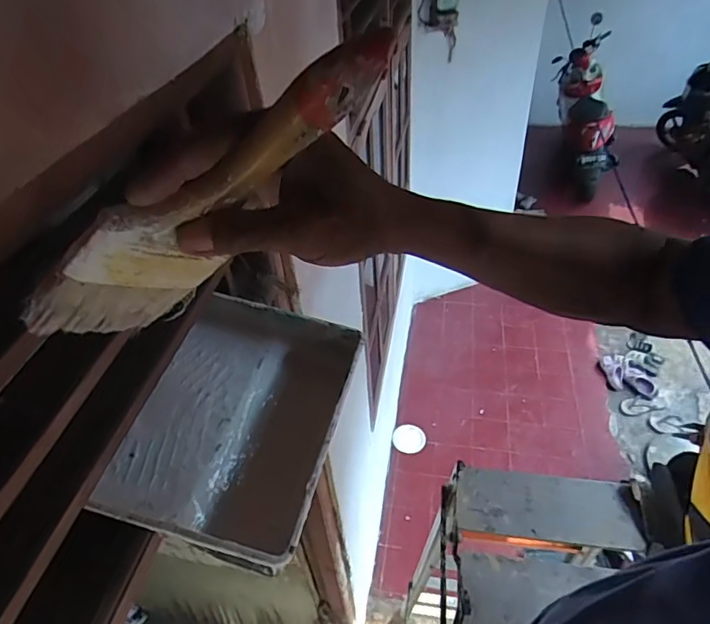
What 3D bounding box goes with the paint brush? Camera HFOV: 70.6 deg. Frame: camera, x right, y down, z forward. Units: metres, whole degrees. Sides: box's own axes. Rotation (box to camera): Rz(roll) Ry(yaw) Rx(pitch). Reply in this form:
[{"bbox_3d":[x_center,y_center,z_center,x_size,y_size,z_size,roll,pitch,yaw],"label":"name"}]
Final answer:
[{"bbox_3d":[-0.066,-0.048,0.223,0.203,0.074,0.020,-33,67,24],"label":"paint brush"}]

